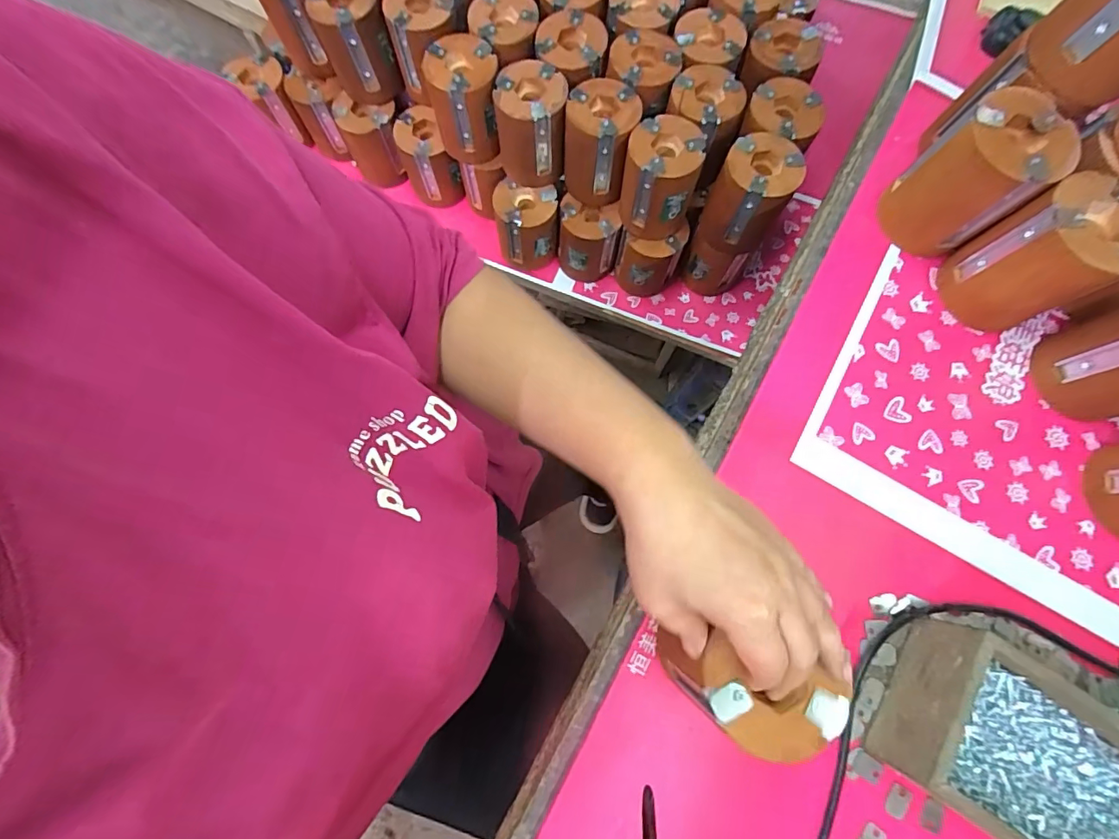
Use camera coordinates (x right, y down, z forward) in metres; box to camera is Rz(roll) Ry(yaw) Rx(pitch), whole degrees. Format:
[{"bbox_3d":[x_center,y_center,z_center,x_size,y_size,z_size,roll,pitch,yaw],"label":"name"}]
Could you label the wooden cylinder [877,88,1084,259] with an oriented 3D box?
[{"bbox_3d":[0.326,-0.192,0.399,0.077,0.103,0.075,0,76,-2],"label":"wooden cylinder"}]

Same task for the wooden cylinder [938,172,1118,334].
[{"bbox_3d":[0.370,-0.122,0.385,0.076,0.099,0.077,0,76,-2],"label":"wooden cylinder"}]

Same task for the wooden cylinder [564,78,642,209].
[{"bbox_3d":[0.045,-0.313,0.569,0.076,0.102,0.080,14,76,2],"label":"wooden cylinder"}]

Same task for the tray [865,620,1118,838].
[{"bbox_3d":[0.353,0.254,0.308,0.289,0.065,0.103,32,77,6],"label":"tray"}]

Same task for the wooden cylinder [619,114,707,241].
[{"bbox_3d":[0.109,-0.266,0.551,0.078,0.096,0.079,9,76,1],"label":"wooden cylinder"}]

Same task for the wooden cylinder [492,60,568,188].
[{"bbox_3d":[-0.032,-0.332,0.573,0.075,0.111,0.071,5,76,0],"label":"wooden cylinder"}]

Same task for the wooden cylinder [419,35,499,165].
[{"bbox_3d":[-0.108,-0.368,0.576,0.078,0.099,0.081,-10,76,-4],"label":"wooden cylinder"}]

